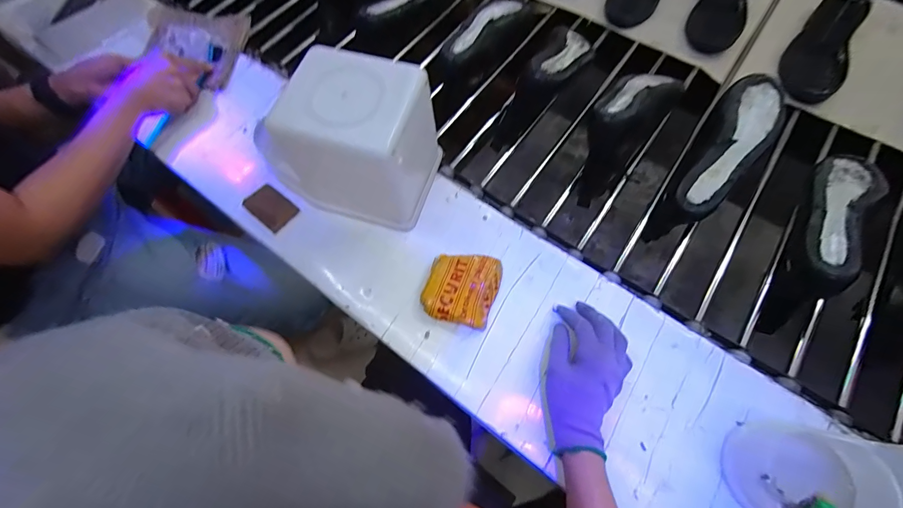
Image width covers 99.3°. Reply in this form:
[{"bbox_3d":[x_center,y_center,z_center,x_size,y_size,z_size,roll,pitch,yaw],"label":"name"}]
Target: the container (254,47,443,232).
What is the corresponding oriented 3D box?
[{"bbox_3d":[-0.112,-0.138,0.488,0.160,0.169,0.131,14,68,9],"label":"container"}]

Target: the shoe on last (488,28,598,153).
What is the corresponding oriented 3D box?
[{"bbox_3d":[0.155,-0.277,0.609,0.074,0.109,0.241,27,71,14],"label":"shoe on last"}]

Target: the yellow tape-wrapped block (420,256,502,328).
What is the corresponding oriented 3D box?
[{"bbox_3d":[0.013,0.042,0.485,0.087,0.020,0.093,17,69,10],"label":"yellow tape-wrapped block"}]

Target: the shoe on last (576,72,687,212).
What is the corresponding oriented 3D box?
[{"bbox_3d":[0.261,-0.203,0.574,0.083,0.097,0.241,37,73,17],"label":"shoe on last"}]

